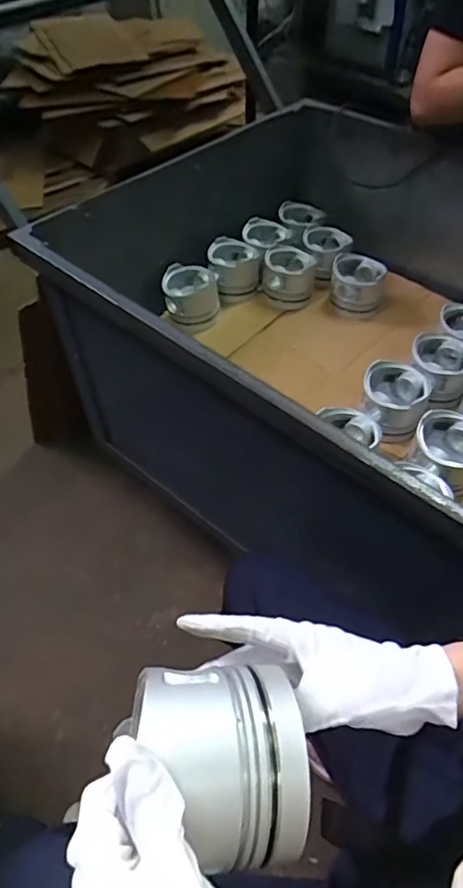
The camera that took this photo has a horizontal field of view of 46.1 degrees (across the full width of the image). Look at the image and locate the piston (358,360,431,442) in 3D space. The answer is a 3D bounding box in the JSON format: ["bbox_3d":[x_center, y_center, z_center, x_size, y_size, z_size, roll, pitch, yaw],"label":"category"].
[{"bbox_3d":[0.266,-0.072,0.899,0.104,0.074,0.103,22,55,17],"label":"piston"}]

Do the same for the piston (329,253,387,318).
[{"bbox_3d":[0.255,-0.321,1.113,0.105,0.078,0.115,8,52,7],"label":"piston"}]

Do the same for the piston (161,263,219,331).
[{"bbox_3d":[-0.079,-0.293,1.087,0.109,0.092,0.091,-4,51,-3],"label":"piston"}]

